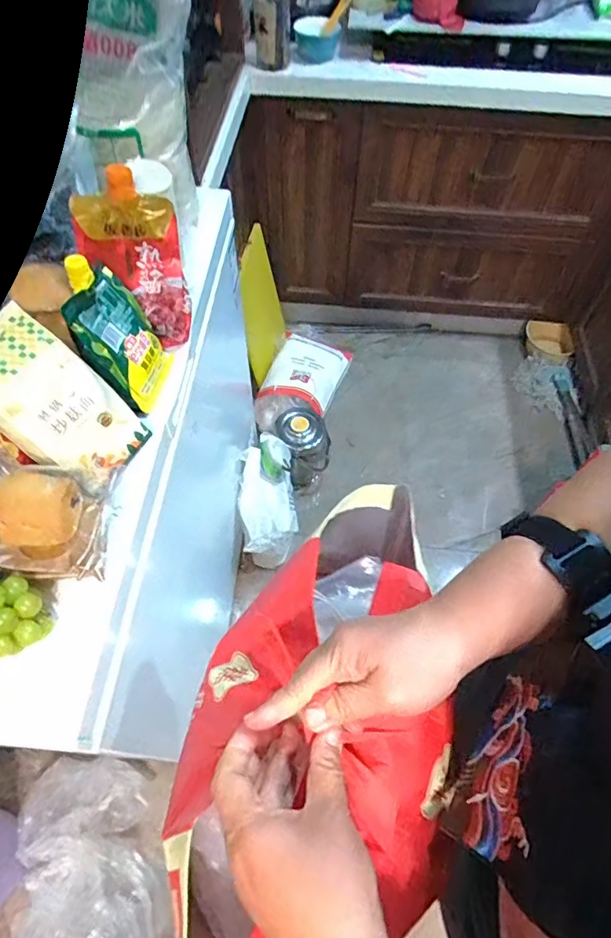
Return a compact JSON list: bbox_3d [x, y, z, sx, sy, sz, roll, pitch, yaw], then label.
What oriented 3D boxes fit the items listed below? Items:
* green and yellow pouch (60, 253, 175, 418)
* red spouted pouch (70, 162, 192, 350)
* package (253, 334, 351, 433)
[{"bbox_3d":[-0.225,-0.166,0.608,0.031,0.183,0.110,-3,48,29],"label":"green and yellow pouch"},{"bbox_3d":[-0.206,-0.264,0.649,0.050,0.212,0.107,25,58,42],"label":"red spouted pouch"},{"bbox_3d":[0.001,-0.296,1.585,0.213,0.134,0.381,17,60,8],"label":"package"}]

